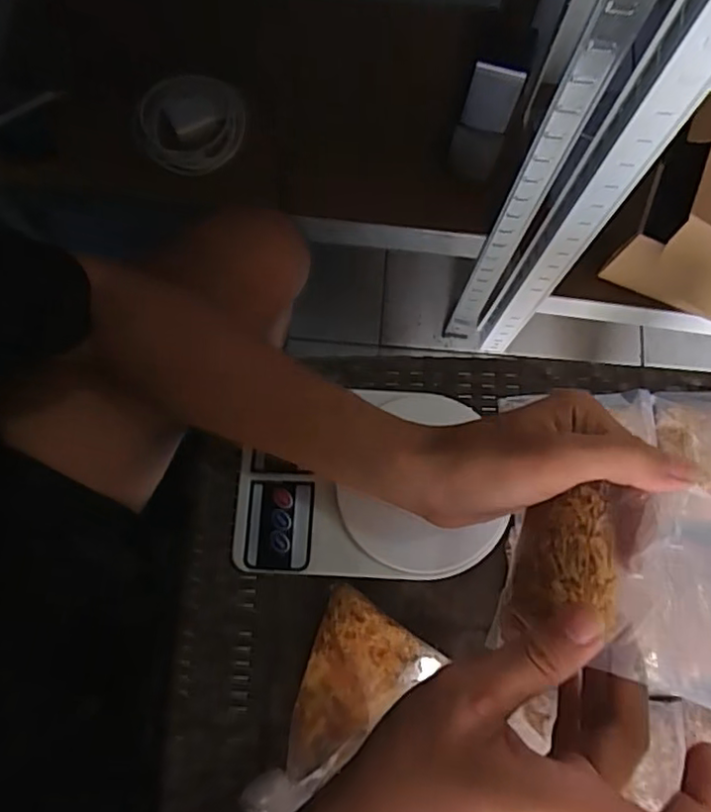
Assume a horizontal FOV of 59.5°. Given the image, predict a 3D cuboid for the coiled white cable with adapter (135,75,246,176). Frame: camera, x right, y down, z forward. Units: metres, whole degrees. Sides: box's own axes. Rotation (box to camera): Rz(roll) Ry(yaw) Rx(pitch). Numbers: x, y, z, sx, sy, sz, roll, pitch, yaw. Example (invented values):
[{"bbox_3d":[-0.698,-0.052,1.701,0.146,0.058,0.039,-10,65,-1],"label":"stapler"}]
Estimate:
[{"bbox_3d":[-0.175,-0.298,0.658,0.113,0.033,0.097,-7,76,-3],"label":"coiled white cable with adapter"}]

